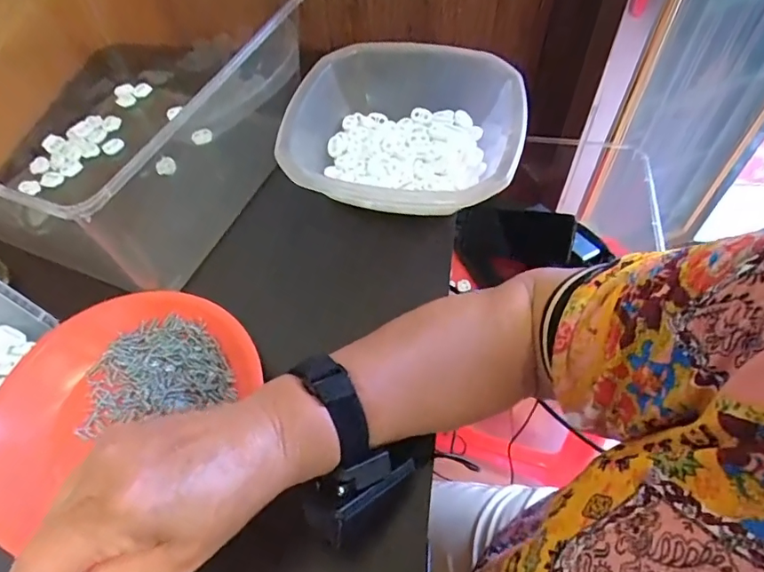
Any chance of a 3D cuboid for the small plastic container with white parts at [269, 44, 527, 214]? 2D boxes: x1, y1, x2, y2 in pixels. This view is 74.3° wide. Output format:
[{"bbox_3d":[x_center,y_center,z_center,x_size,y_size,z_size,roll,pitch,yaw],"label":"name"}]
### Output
[{"bbox_3d":[0.022,-0.143,0.469,0.197,0.062,0.186,9,56,9],"label":"small plastic container with white parts"}]

